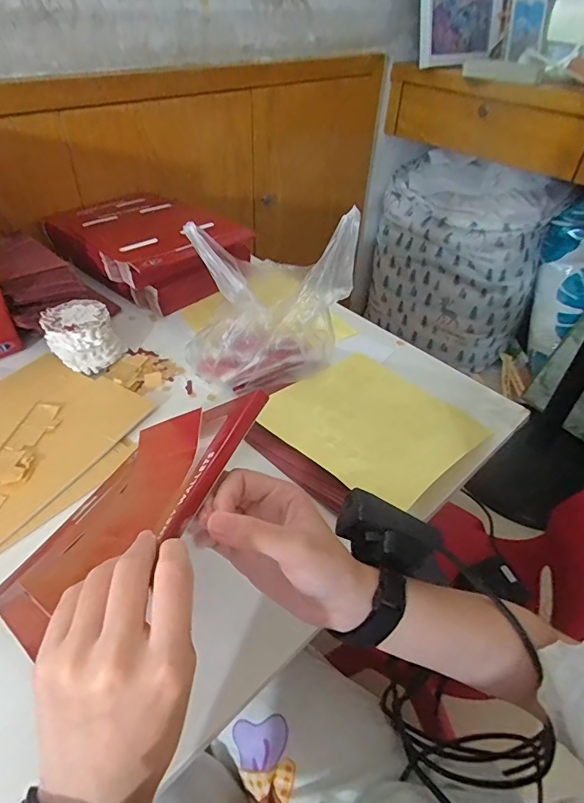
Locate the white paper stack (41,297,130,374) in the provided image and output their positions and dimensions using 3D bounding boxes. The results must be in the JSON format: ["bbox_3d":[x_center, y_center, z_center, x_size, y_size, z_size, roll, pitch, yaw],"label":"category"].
[{"bbox_3d":[-0.267,-0.082,0.597,0.088,0.069,0.071,-18,47,-22],"label":"white paper stack"}]

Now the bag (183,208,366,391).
[{"bbox_3d":[-0.030,-0.118,0.564,0.190,0.190,0.116,11,43,8],"label":"bag"}]

